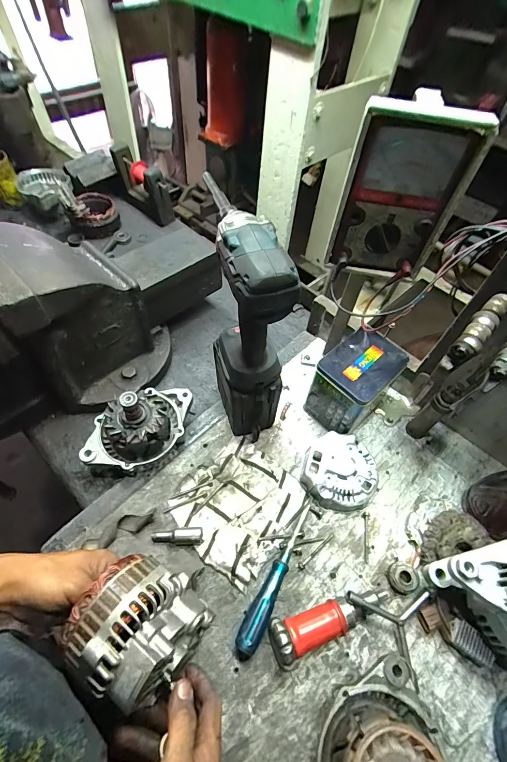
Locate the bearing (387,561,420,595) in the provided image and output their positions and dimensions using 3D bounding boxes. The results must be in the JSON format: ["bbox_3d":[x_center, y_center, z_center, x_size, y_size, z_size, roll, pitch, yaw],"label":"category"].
[{"bbox_3d":[0.198,0.260,0.461,0.036,0.018,0.037,2,55,-4],"label":"bearing"}]

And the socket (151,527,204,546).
[{"bbox_3d":[-0.103,0.212,0.472,0.067,0.013,0.020,-3,56,-7],"label":"socket"}]

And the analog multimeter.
[{"bbox_3d":[0.156,-0.201,0.391,0.125,0.172,0.040,8,55,0],"label":"analog multimeter"}]

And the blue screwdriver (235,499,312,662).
[{"bbox_3d":[0.029,0.246,0.456,0.027,0.019,0.199,24,57,11],"label":"blue screwdriver"}]

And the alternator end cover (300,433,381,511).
[{"bbox_3d":[0.133,0.141,0.531,0.111,0.037,0.107,-33,65,-24],"label":"alternator end cover"}]

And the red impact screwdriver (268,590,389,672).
[{"bbox_3d":[0.095,0.292,0.417,0.154,0.050,0.048,-11,57,-12],"label":"red impact screwdriver"}]

